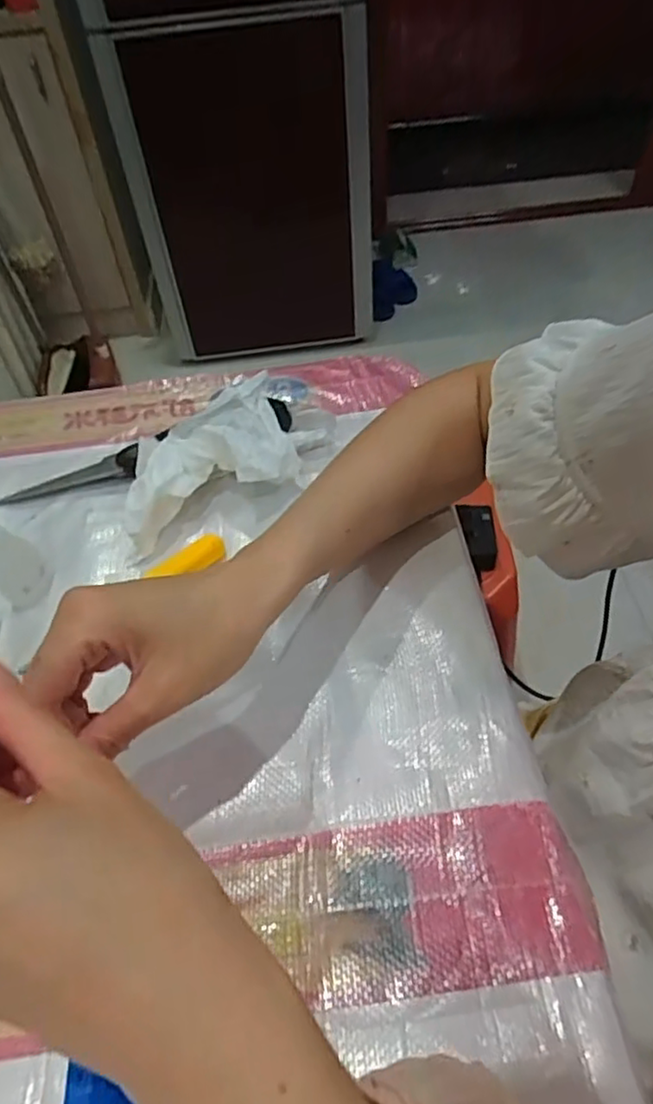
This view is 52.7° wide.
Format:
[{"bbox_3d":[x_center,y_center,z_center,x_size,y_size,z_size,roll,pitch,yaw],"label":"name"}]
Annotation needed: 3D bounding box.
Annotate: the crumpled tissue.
[{"bbox_3d":[-0.079,-0.064,0.467,0.145,0.054,0.075,-24,53,-15],"label":"crumpled tissue"}]

